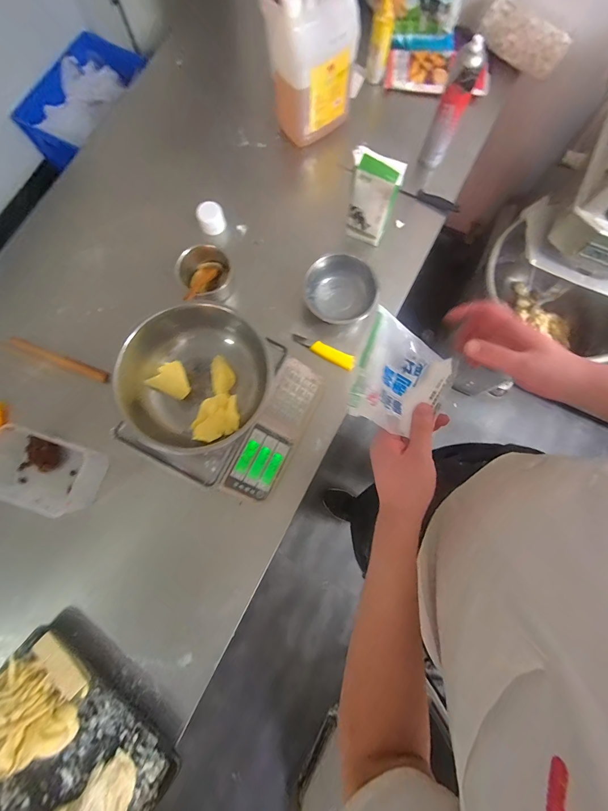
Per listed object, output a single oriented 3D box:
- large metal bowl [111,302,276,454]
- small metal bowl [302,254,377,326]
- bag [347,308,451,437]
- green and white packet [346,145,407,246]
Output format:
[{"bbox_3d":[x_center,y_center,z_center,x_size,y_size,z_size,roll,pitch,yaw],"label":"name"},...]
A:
[{"bbox_3d":[-0.206,-0.049,0.664,0.243,0.109,0.277,31,80,6],"label":"large metal bowl"},{"bbox_3d":[0.089,-0.281,0.820,0.179,0.076,0.157,-28,80,-5],"label":"small metal bowl"},{"bbox_3d":[0.112,-0.029,0.385,0.131,0.019,0.113,22,89,-32],"label":"bag"},{"bbox_3d":[0.160,-0.491,0.804,0.110,0.225,0.055,19,79,3],"label":"green and white packet"}]

